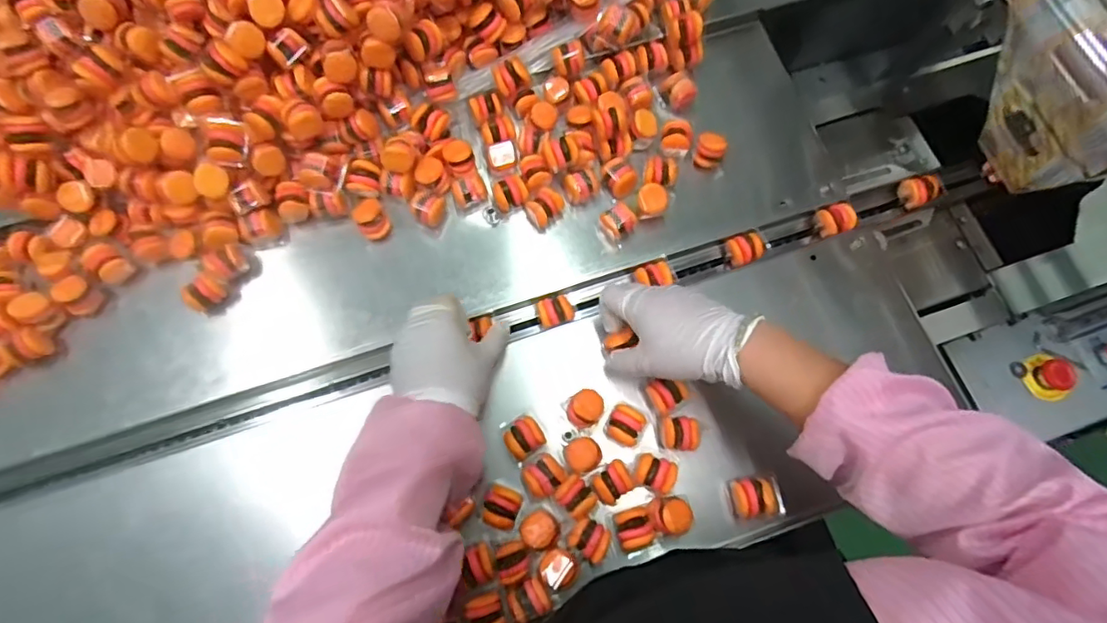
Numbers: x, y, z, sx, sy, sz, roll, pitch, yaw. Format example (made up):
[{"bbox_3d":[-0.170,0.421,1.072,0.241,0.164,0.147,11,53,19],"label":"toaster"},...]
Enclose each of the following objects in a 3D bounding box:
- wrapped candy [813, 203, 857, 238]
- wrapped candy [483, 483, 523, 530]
[{"bbox_3d":[0.288,-0.094,0.567,0.031,0.026,0.031,-13,73,-4],"label":"wrapped candy"},{"bbox_3d":[-0.044,0.165,0.470,0.030,0.025,0.033,19,73,5],"label":"wrapped candy"}]

